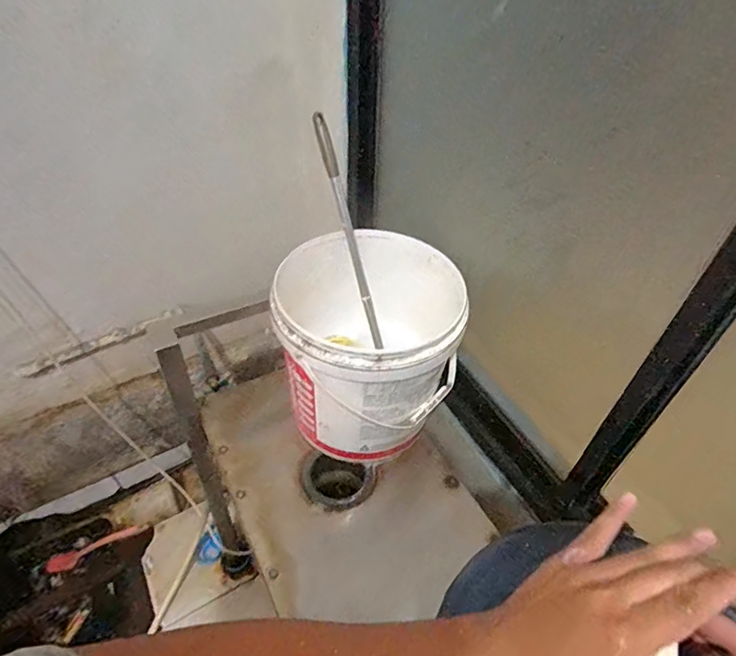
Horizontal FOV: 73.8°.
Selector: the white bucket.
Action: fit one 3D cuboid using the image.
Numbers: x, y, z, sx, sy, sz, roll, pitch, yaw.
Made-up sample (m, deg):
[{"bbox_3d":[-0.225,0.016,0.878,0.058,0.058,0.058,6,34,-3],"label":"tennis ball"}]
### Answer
[{"bbox_3d":[-0.002,0.027,0.879,0.311,0.270,0.310,-2,47,-3],"label":"white bucket"}]

